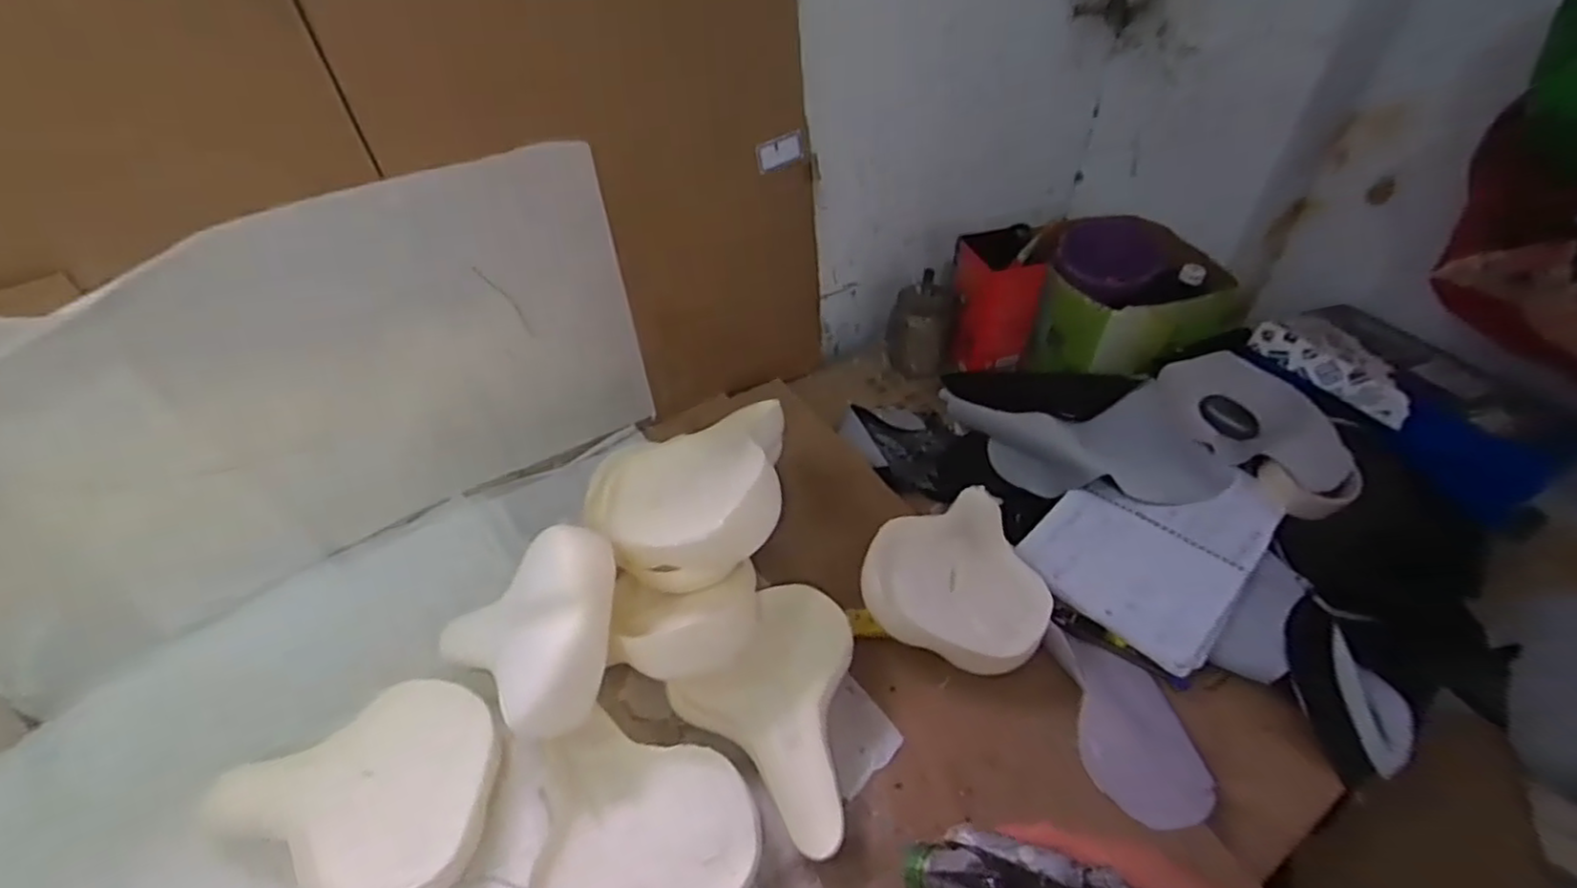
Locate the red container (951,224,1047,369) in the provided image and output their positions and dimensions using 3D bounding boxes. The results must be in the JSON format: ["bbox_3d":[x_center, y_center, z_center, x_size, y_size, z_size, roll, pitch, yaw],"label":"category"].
[{"bbox_3d":[0.315,-0.216,1.091,0.120,0.183,0.108,-8,43,-9],"label":"red container"}]

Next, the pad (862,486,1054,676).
[{"bbox_3d":[0.205,0.124,0.774,0.185,0.060,0.240,25,49,25],"label":"pad"}]

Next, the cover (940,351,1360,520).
[{"bbox_3d":[0.452,-0.017,0.953,0.477,0.086,0.250,-1,40,23],"label":"cover"}]

